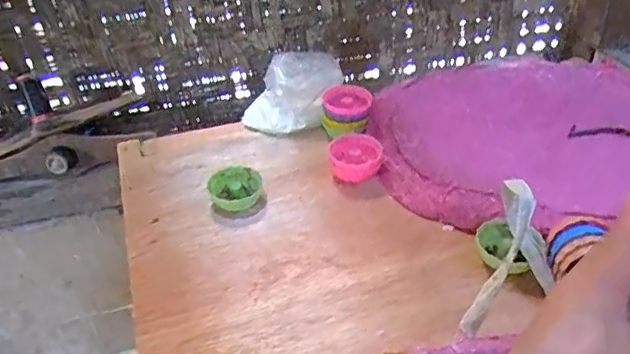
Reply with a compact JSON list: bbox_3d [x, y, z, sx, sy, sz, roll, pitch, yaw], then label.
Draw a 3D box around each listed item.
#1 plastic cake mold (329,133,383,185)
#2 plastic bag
[{"bbox_3d":[0.048,-0.021,0.669,0.065,0.038,0.055,-6,38,-1],"label":"plastic cake mold"},{"bbox_3d":[-0.023,-0.113,0.767,0.133,0.080,0.095,-27,43,-25],"label":"plastic bag"}]

